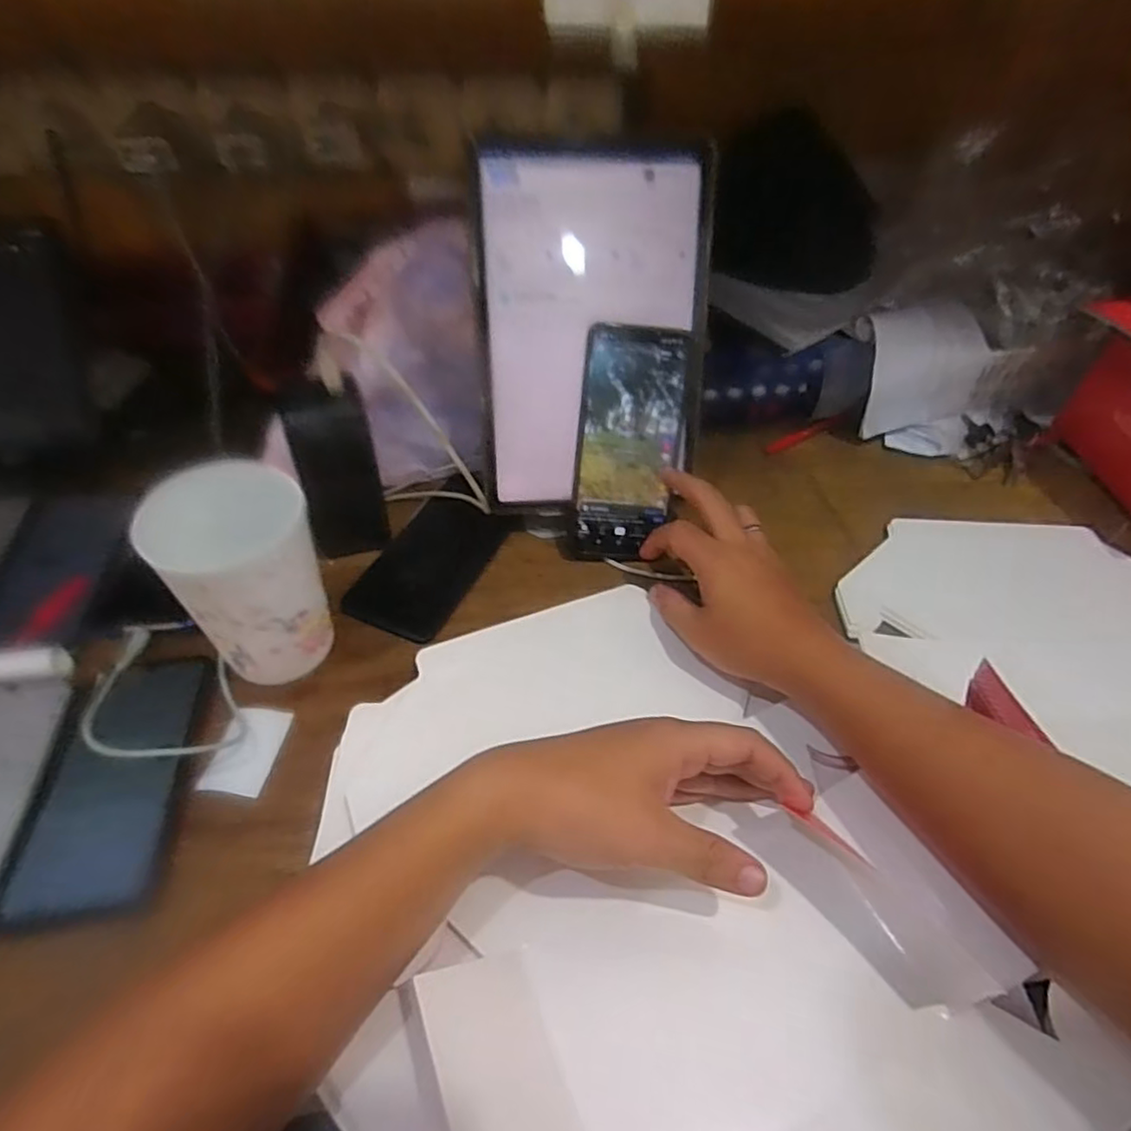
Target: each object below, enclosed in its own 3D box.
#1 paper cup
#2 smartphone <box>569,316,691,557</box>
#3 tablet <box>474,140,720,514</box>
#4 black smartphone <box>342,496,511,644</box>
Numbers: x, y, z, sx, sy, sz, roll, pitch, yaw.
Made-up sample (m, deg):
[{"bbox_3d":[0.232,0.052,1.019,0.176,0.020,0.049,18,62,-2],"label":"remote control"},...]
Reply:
[{"bbox_3d":[-0.194,0.009,0.407,0.078,0.128,0.075,2,47,-2],"label":"paper cup"},{"bbox_3d":[0.050,-0.088,0.500,0.077,0.172,0.009,2,16,-10],"label":"smartphone"},{"bbox_3d":[0.020,-0.161,0.474,0.157,0.238,0.011,-2,24,-6],"label":"tablet"},{"bbox_3d":[-0.104,-0.002,0.512,0.073,0.012,0.136,19,49,14],"label":"black smartphone"}]

